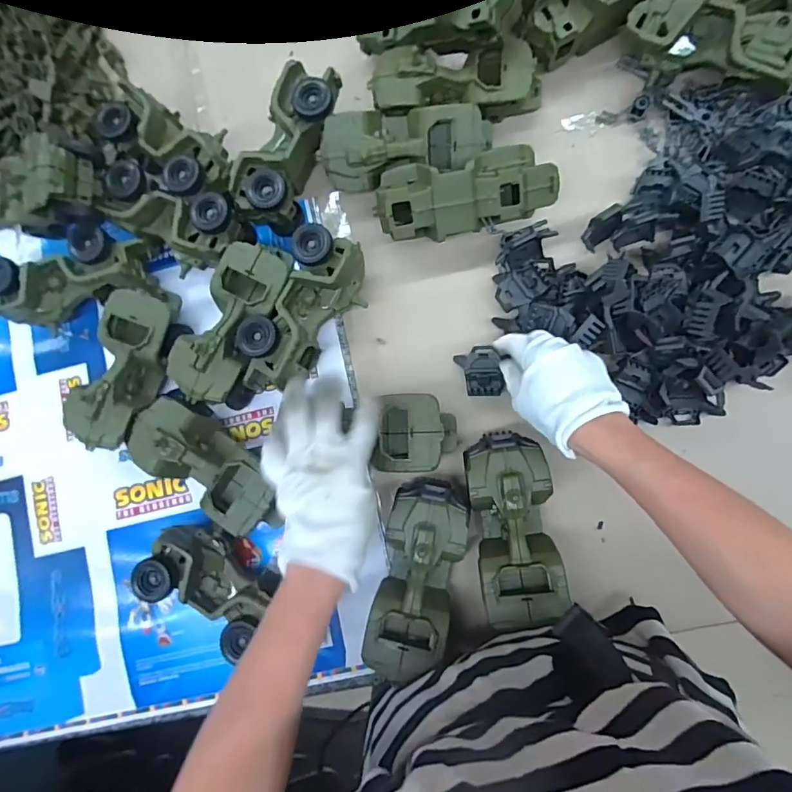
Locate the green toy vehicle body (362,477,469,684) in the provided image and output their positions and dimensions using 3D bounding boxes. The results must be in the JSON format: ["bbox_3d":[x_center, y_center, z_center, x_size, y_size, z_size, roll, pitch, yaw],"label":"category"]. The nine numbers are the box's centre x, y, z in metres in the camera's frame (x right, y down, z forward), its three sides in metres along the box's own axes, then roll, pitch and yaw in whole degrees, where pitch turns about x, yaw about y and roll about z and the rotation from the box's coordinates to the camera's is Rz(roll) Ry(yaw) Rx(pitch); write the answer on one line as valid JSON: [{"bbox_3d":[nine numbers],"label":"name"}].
[{"bbox_3d":[0.023,0.182,0.494,0.076,0.076,0.184,11,85,8],"label":"green toy vehicle body"}]

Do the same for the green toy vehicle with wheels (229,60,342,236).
[{"bbox_3d":[-0.119,-0.289,0.562,0.071,0.075,0.194,25,87,9],"label":"green toy vehicle with wheels"}]

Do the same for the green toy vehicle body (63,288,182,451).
[{"bbox_3d":[-0.291,-0.031,0.537,0.081,0.076,0.181,13,86,9],"label":"green toy vehicle body"}]

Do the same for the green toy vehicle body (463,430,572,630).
[{"bbox_3d":[0.119,0.129,0.489,0.078,0.077,0.177,-8,83,6],"label":"green toy vehicle body"}]

